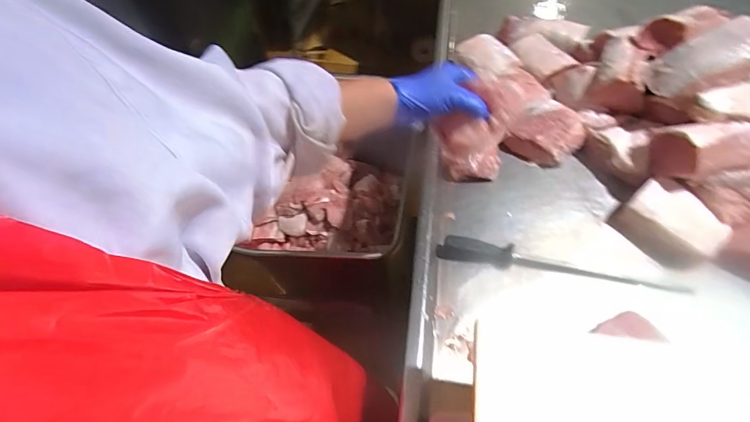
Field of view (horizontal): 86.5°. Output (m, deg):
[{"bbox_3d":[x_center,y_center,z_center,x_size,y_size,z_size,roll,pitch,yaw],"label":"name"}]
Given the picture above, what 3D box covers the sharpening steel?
[{"bbox_3d":[0.323,0.097,0.704,0.420,0.029,0.038,9,55,8],"label":"sharpening steel"}]

